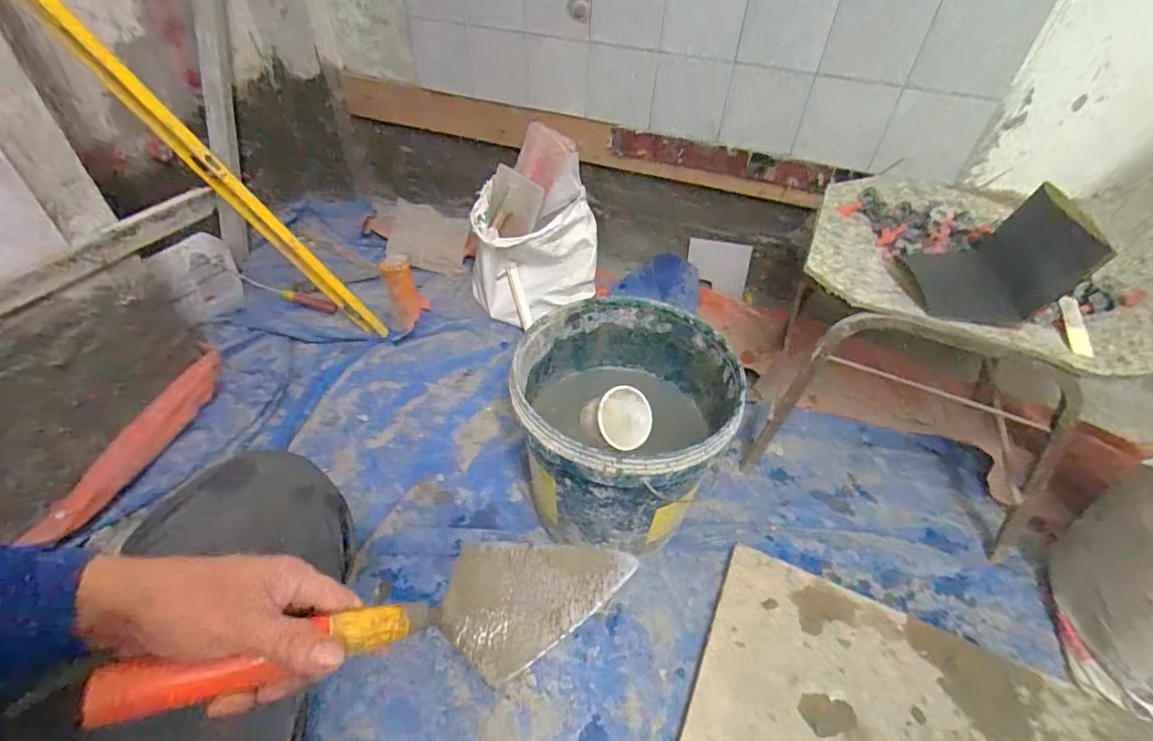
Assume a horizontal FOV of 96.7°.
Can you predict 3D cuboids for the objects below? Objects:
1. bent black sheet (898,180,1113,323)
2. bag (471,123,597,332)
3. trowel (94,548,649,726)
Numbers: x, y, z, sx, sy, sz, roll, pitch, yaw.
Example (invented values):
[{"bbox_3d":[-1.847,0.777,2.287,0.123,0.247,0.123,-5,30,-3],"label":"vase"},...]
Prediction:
[{"bbox_3d":[0.569,-0.151,0.694,0.068,0.169,0.178,-15,47,-17],"label":"bent black sheet"},{"bbox_3d":[-0.110,-0.315,1.209,0.281,0.343,0.306,-5,45,-8],"label":"bag"},{"bbox_3d":[-0.119,0.182,0.375,0.346,0.063,0.090,3,40,-32],"label":"trowel"}]

